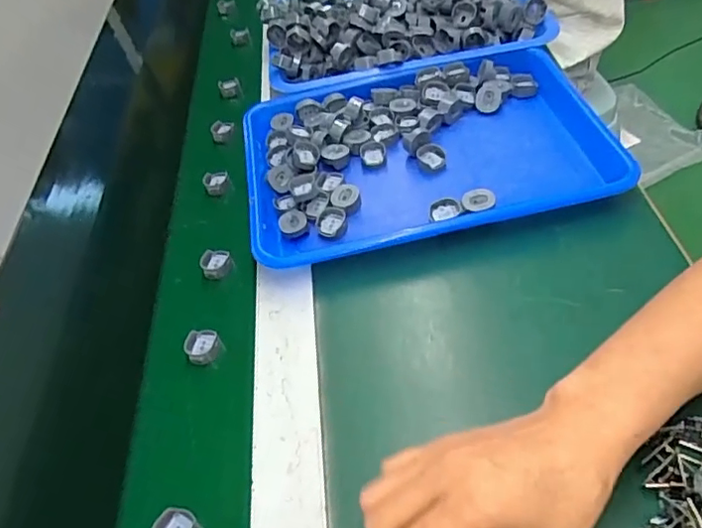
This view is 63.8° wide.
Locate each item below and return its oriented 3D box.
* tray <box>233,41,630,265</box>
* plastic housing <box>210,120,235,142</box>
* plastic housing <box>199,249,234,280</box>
[{"bbox_3d":[0.069,-0.113,0.558,0.339,0.037,0.249,-12,47,1],"label":"tray"},{"bbox_3d":[-0.151,-0.157,0.663,0.027,0.013,0.024,-8,47,4],"label":"plastic housing"},{"bbox_3d":[-0.124,0.002,0.526,0.028,0.019,0.029,-6,47,7],"label":"plastic housing"}]

